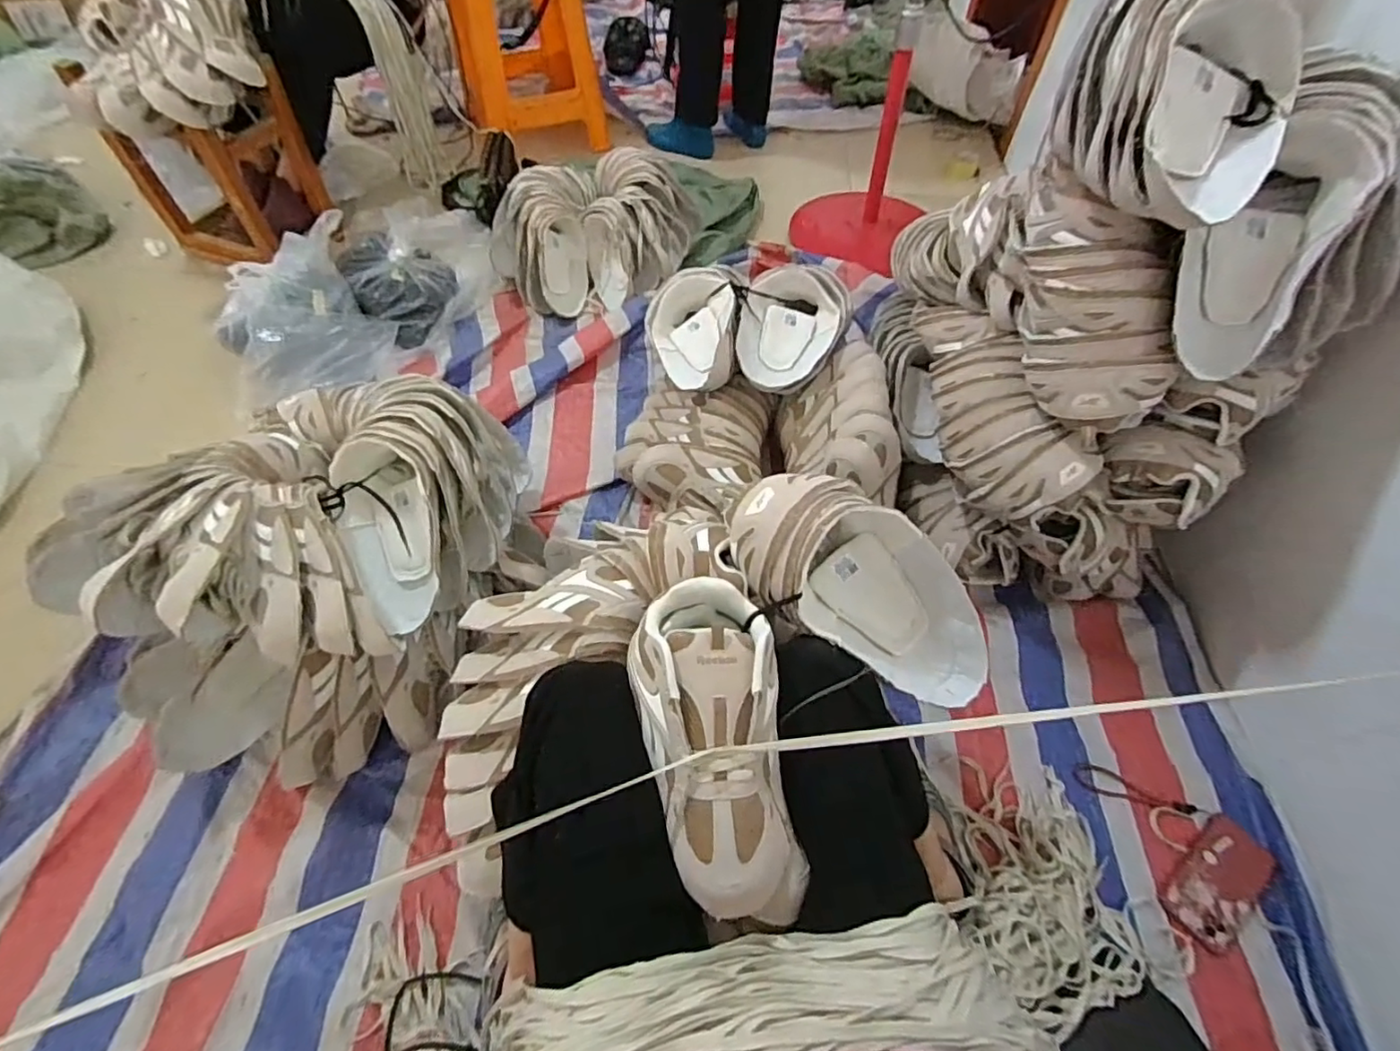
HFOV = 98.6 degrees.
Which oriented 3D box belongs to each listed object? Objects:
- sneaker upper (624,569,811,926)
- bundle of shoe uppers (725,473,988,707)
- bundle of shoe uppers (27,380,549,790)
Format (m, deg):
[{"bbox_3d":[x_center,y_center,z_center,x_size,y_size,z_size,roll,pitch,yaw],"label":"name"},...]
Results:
[{"bbox_3d":[0.016,0.179,0.501,0.121,0.070,0.268,-9,69,-8],"label":"sneaker upper"},{"bbox_3d":[0.173,0.064,0.617,0.304,0.105,0.148,34,57,-10],"label":"bundle of shoe uppers"},{"bbox_3d":[-0.506,0.038,0.810,0.513,0.252,0.487,-11,56,-9],"label":"bundle of shoe uppers"}]

